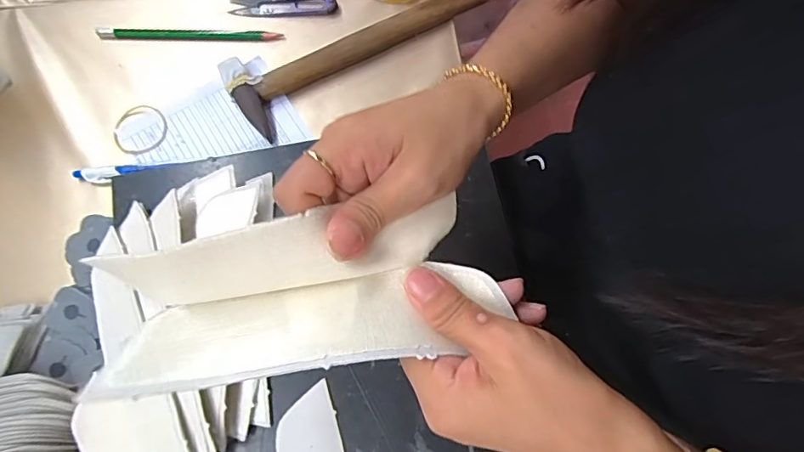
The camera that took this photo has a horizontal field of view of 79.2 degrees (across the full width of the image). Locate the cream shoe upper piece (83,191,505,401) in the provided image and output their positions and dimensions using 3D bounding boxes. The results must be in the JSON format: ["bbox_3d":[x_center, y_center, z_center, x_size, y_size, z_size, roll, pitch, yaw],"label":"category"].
[{"bbox_3d":[-0.041,0.031,0.216,0.169,0.033,0.066,-9,74,-12],"label":"cream shoe upper piece"}]

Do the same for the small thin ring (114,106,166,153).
[{"bbox_3d":[-0.233,-0.087,0.431,0.046,0.005,0.046,0,74,-1],"label":"small thin ring"}]

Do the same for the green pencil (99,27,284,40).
[{"bbox_3d":[-0.199,-0.179,0.454,0.168,0.006,0.011,1,74,-1],"label":"green pencil"}]

